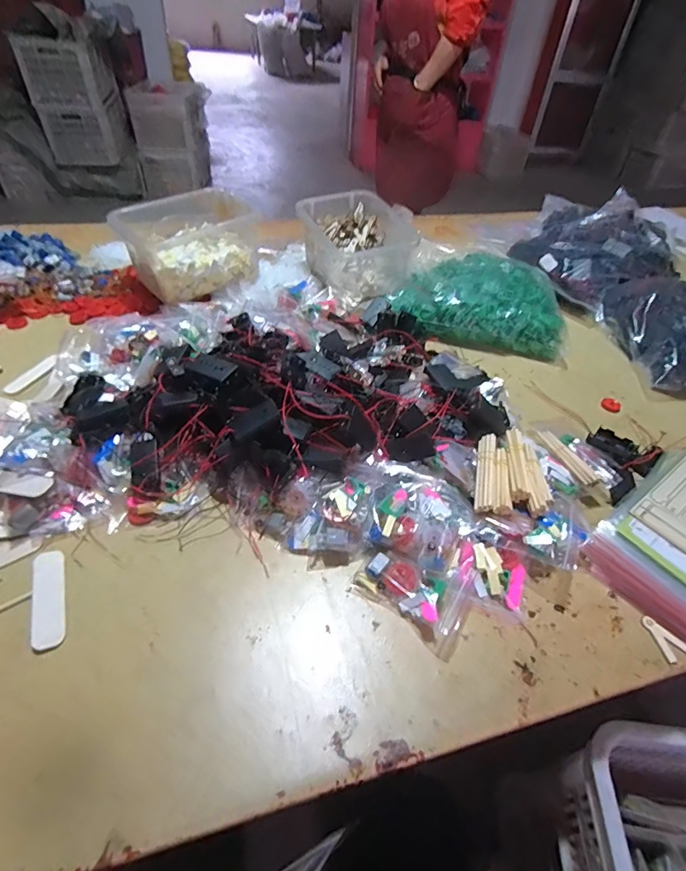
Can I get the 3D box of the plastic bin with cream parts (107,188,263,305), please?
[{"bbox_3d":[-0.276,-0.362,0.852,0.228,0.107,0.172,-30,55,-30],"label":"plastic bin with cream parts"}]

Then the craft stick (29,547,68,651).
[{"bbox_3d":[-0.292,0.160,0.448,0.028,0.004,0.105,-9,46,-25],"label":"craft stick"}]

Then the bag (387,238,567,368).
[{"bbox_3d":[0.270,-0.266,0.859,0.309,0.084,0.242,18,46,12],"label":"bag"}]

